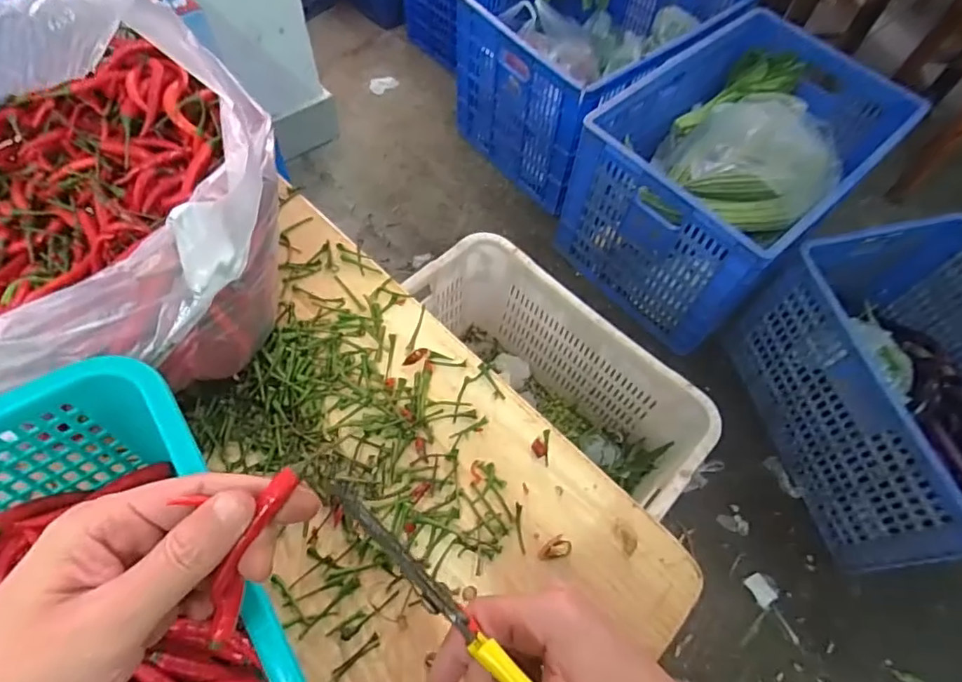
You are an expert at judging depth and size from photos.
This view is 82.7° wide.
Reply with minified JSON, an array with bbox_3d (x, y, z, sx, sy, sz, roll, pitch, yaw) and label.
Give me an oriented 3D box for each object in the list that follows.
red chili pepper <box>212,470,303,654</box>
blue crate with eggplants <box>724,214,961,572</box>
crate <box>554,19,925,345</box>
[{"bbox_3d":[-0.101,0.094,0.235,0.010,0.016,0.084,24,96,9],"label":"red chili pepper"},{"bbox_3d":[0.908,0.090,1.129,0.490,0.380,0.609,-12,63,-10],"label":"blue crate with eggplants"},{"bbox_3d":[0.588,-0.388,1.348,0.636,0.409,0.476,-39,71,-21],"label":"crate"}]

